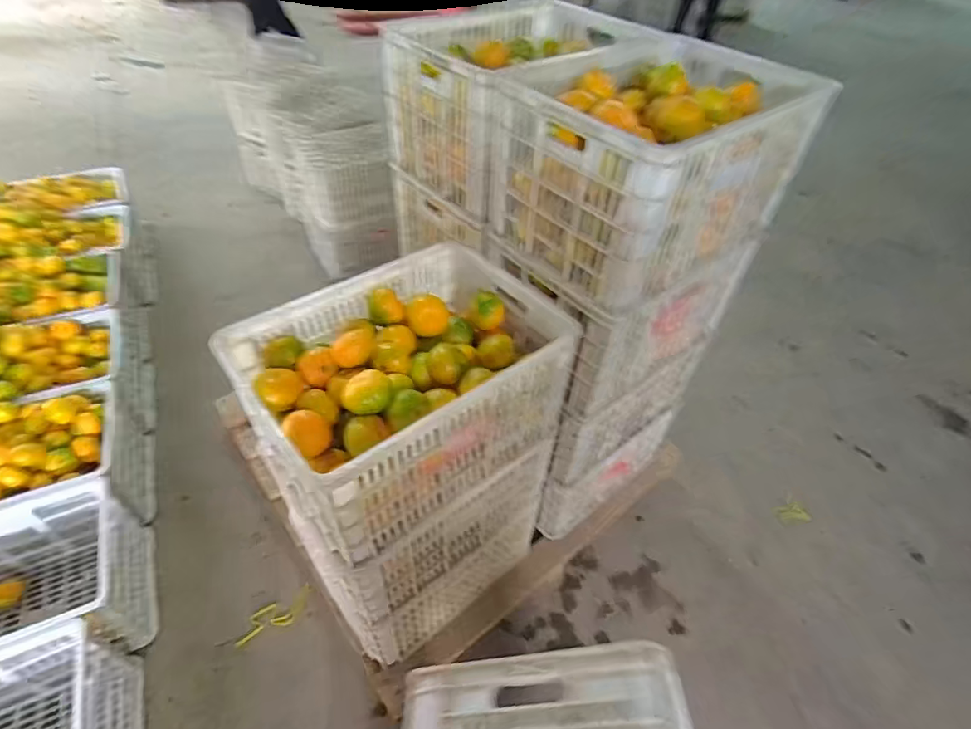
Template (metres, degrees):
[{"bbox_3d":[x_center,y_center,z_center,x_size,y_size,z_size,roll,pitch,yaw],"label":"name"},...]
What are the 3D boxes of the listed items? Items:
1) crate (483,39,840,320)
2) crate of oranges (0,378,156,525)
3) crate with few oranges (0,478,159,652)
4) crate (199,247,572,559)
[{"bbox_3d":[0.308,-0.379,0.935,0.523,0.276,0.368,-29,57,-28],"label":"crate"},{"bbox_3d":[-1.269,0.293,1.405,0.502,0.313,0.363,-13,51,-17],"label":"crate of oranges"},{"bbox_3d":[-1.131,0.560,1.228,0.521,0.267,0.368,-13,51,-17],"label":"crate with few oranges"},{"bbox_3d":[-0.132,0.027,0.889,0.485,0.249,0.362,-31,58,-29],"label":"crate"}]

